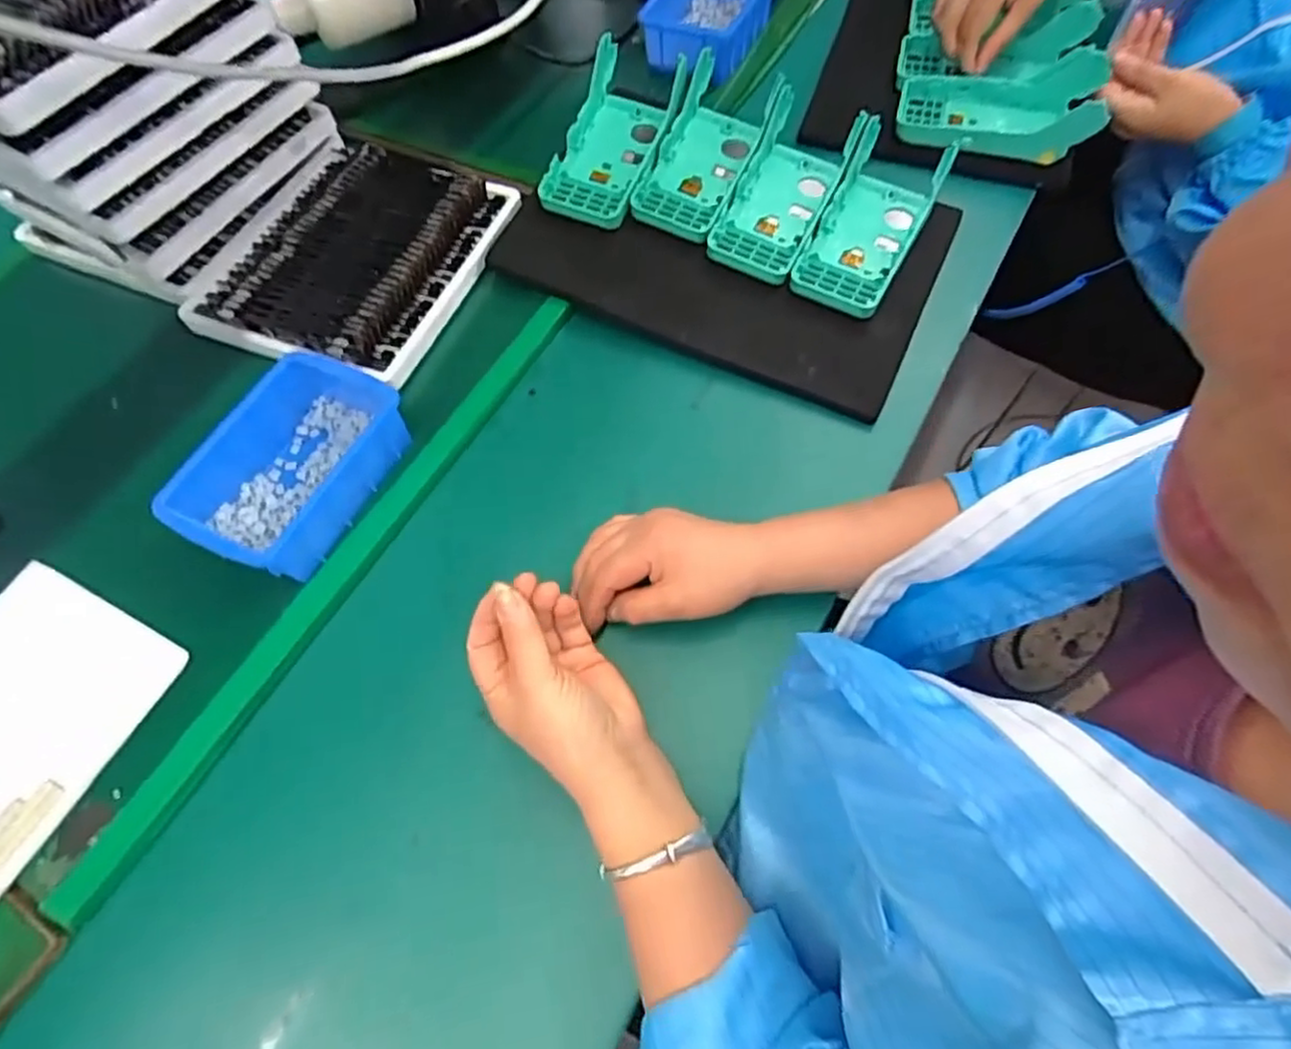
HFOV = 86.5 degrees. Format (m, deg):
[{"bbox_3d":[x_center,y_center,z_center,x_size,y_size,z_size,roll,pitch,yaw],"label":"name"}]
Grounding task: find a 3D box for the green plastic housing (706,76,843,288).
[{"bbox_3d":[0.115,-0.284,0.582,0.077,0.039,0.172,21,68,7],"label":"green plastic housing"}]

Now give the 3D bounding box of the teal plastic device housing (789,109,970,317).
[{"bbox_3d":[0.186,-0.249,0.565,0.085,0.037,0.171,24,69,8],"label":"teal plastic device housing"}]

